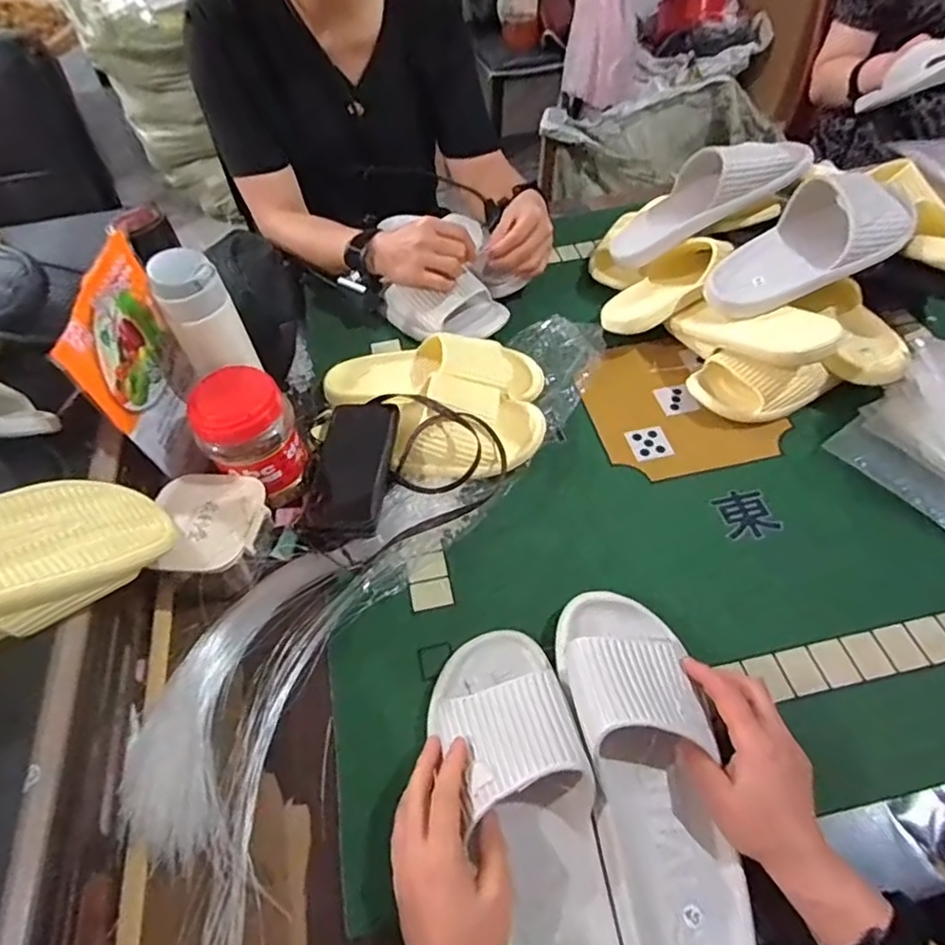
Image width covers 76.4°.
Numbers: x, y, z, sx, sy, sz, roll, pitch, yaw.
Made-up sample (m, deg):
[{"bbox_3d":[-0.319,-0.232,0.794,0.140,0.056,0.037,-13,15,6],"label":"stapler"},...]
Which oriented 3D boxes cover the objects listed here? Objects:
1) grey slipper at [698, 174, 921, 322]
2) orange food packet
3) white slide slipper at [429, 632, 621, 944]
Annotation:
[{"bbox_3d":[0.396,-0.266,0.696,0.220,0.091,0.104,-28,50,19],"label":"grey slipper"},{"bbox_3d":[-0.321,-0.106,0.607,0.017,0.191,0.164,-9,48,9],"label":"orange food packet"},{"bbox_3d":[0.039,0.245,0.429,0.101,0.069,0.276,-11,56,-6],"label":"white slide slipper"}]

